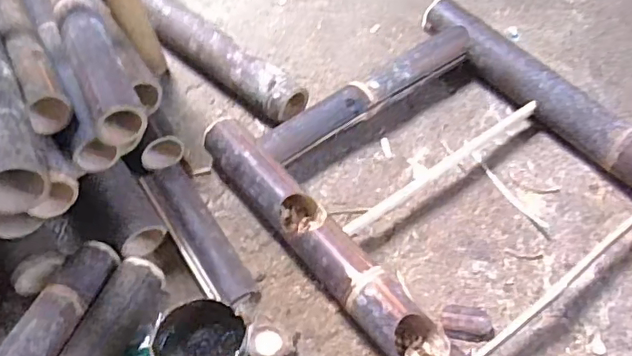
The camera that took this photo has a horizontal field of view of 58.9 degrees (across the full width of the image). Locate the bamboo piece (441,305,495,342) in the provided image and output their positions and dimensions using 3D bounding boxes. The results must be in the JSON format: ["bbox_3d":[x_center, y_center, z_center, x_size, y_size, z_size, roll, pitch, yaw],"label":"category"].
[{"bbox_3d":[0.204,0.197,0.758,0.069,0.024,0.050,7,57,5],"label":"bamboo piece"}]

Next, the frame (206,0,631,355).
[{"bbox_3d":[0.417,0.152,0.707,0.578,0.095,1.138,-39,62,-22],"label":"frame"}]

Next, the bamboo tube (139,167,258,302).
[{"bbox_3d":[-0.171,0.079,0.810,0.070,0.041,0.248,-28,61,-17],"label":"bamboo tube"}]

